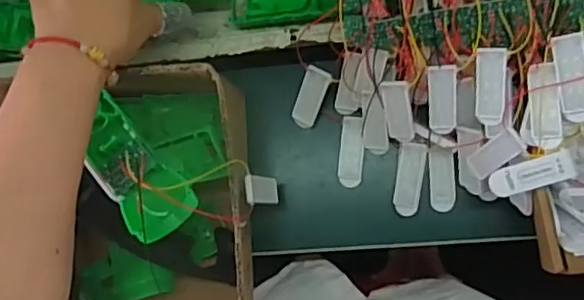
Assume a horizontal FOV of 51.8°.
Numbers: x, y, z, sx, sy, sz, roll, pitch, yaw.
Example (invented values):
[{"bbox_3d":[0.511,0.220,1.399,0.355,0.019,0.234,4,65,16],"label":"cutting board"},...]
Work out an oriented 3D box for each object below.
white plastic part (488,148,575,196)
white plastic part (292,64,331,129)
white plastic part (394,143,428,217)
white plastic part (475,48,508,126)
[{"bbox_3d":[0.171,0.019,0.431,0.059,0.006,0.021,-23,81,31],"label":"white plastic part"},{"bbox_3d":[0.015,-0.044,0.513,0.021,0.005,0.057,26,123,10],"label":"white plastic part"},{"bbox_3d":[0.098,0.024,0.502,0.022,0.007,0.059,8,86,9],"label":"white plastic part"},{"bbox_3d":[0.145,-0.046,0.440,0.021,0.004,0.056,6,115,27],"label":"white plastic part"}]

